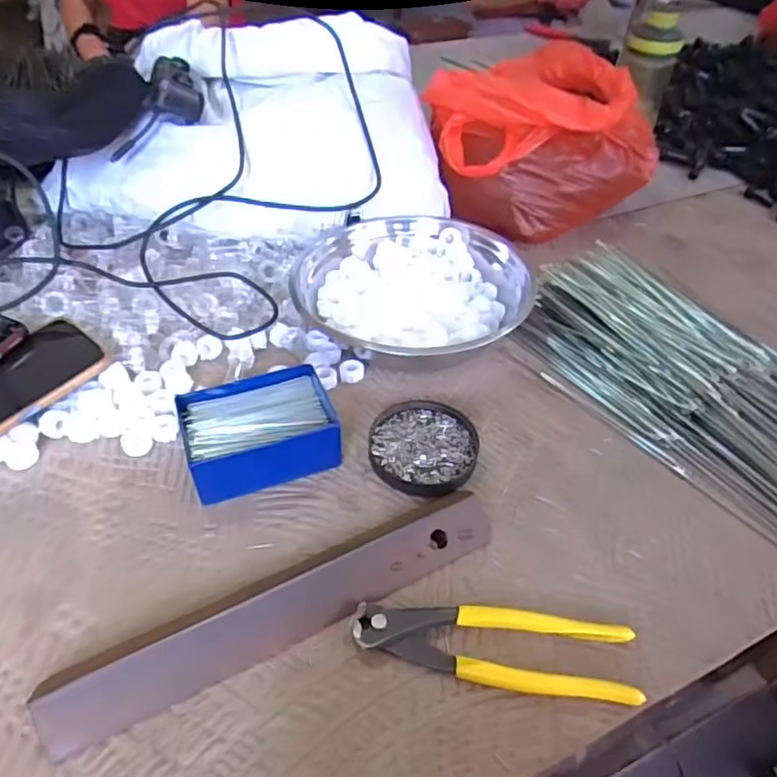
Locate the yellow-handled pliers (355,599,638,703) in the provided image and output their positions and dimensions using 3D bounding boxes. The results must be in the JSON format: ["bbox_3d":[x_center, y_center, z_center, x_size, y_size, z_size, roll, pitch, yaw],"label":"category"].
[{"bbox_3d":[0.062,0.155,0.357,0.163,0.014,0.043,6,44,4],"label":"yellow-handled pliers"}]

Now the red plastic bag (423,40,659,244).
[{"bbox_3d":[0.201,-0.318,0.761,0.259,0.153,0.282,21,47,19],"label":"red plastic bag"}]

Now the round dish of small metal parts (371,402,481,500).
[{"bbox_3d":[0.028,0.046,0.479,0.084,0.012,0.087,1,44,-1],"label":"round dish of small metal parts"}]

